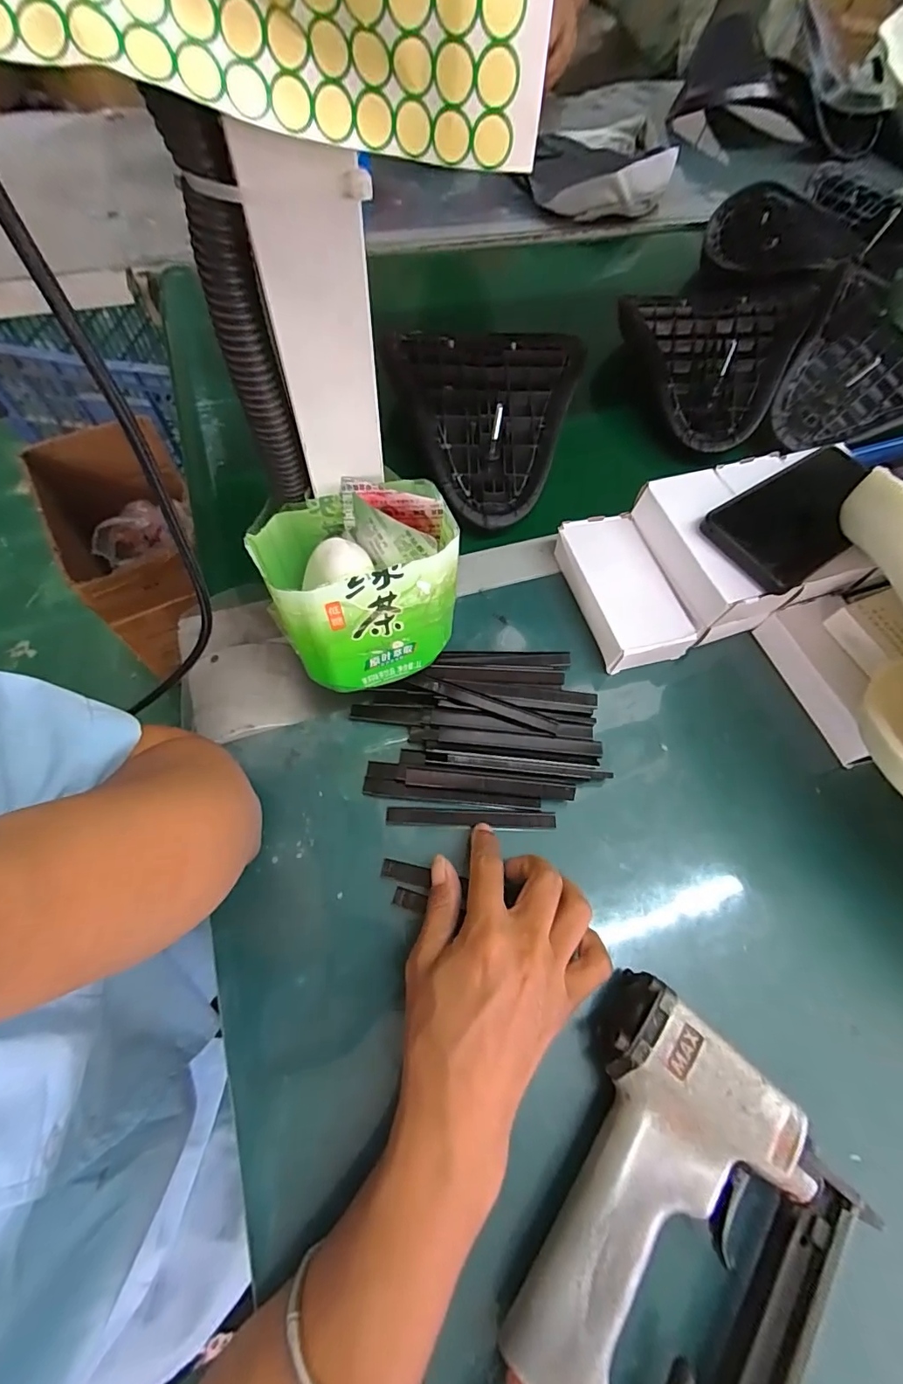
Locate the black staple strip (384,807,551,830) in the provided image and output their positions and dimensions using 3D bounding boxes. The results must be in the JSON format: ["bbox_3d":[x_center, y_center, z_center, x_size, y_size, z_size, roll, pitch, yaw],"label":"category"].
[{"bbox_3d":[0.012,0.083,0.321,0.108,0.004,0.011,2,63,0],"label":"black staple strip"}]

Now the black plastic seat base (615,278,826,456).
[{"bbox_3d":[0.260,-0.363,0.531,0.182,0.058,0.242,26,67,14],"label":"black plastic seat base"}]

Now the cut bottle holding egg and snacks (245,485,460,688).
[{"bbox_3d":[-0.052,-0.063,0.291,0.110,0.086,0.082,-20,64,-8],"label":"cut bottle holding egg and snacks"}]

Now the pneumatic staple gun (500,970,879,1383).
[{"bbox_3d":[0.094,0.259,0.221,0.122,0.046,0.197,32,66,12],"label":"pneumatic staple gun"}]

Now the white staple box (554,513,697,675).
[{"bbox_3d":[0.134,-0.083,0.389,0.067,0.025,0.127,-14,66,-10],"label":"white staple box"}]

